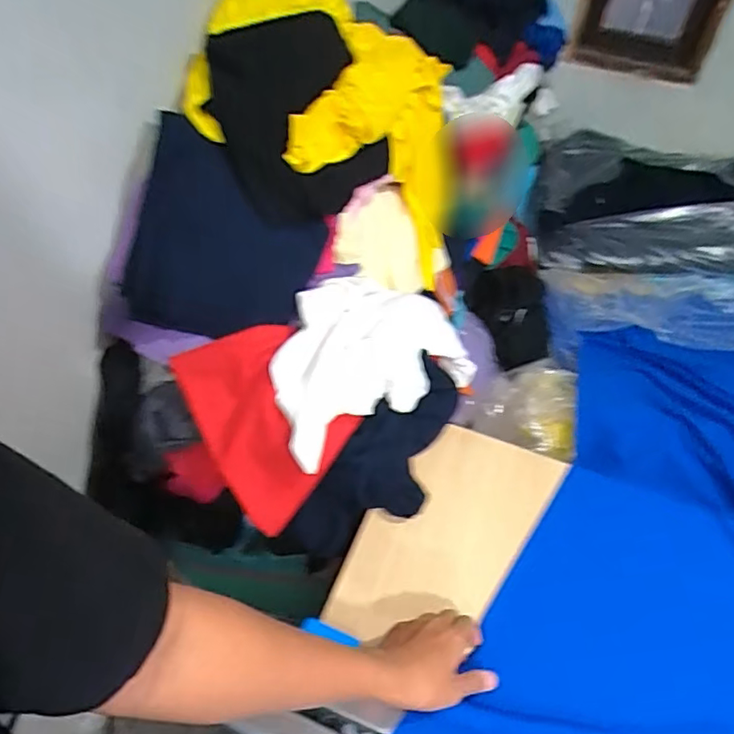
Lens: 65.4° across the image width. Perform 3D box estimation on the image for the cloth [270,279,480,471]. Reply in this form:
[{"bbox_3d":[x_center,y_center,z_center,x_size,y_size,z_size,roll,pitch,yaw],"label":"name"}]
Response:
[{"bbox_3d":[-0.012,-0.008,0.865,0.243,0.120,0.358,28,49,20],"label":"cloth"}]

